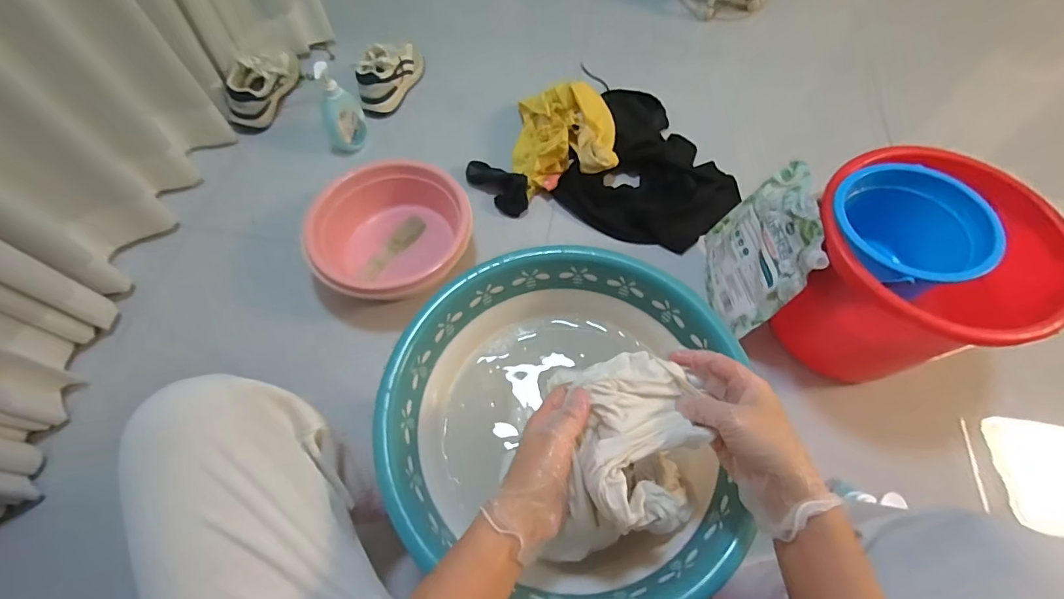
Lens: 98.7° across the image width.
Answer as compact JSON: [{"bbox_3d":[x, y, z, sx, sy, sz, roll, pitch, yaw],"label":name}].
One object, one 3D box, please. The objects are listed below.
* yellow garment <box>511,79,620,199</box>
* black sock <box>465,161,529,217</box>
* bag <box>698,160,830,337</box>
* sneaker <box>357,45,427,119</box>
[{"bbox_3d":[0.076,-0.376,1.051,0.225,0.108,0.254,1,62,2],"label":"yellow garment"},{"bbox_3d":[-0.074,-0.264,1.040,0.084,0.038,0.175,-39,68,-18],"label":"black sock"},{"bbox_3d":[0.389,-0.085,0.801,0.023,0.278,0.235,3,62,-11],"label":"bag"},{"bbox_3d":[-0.372,-0.597,1.199,0.093,0.118,0.220,12,63,7],"label":"sneaker"}]

